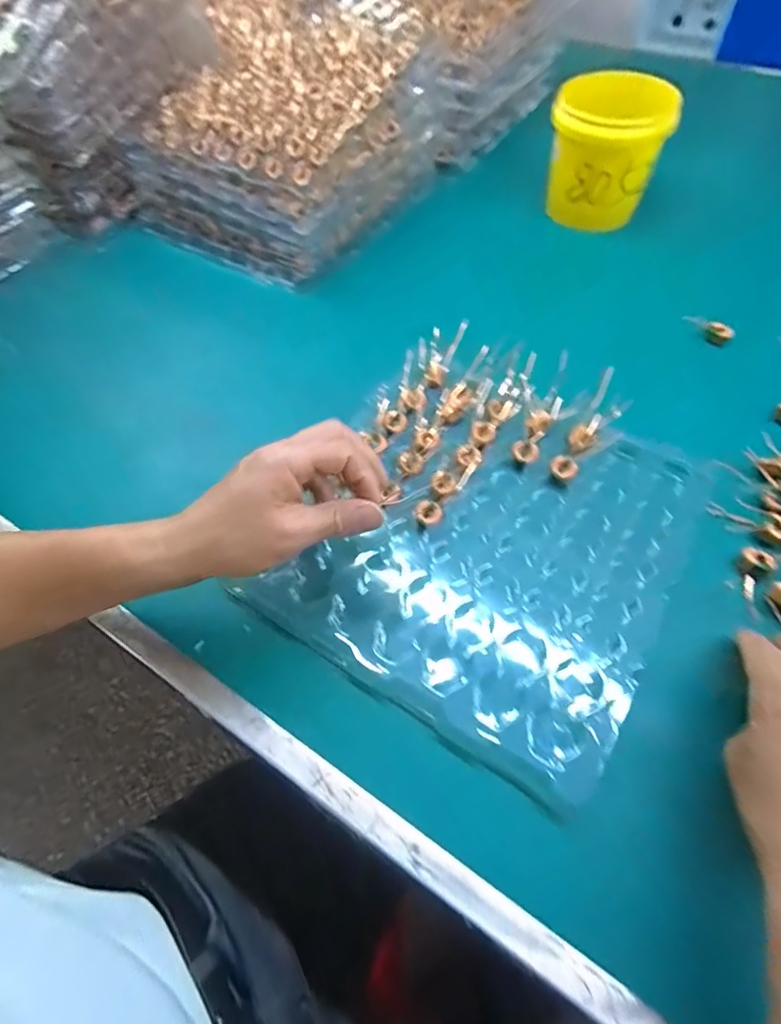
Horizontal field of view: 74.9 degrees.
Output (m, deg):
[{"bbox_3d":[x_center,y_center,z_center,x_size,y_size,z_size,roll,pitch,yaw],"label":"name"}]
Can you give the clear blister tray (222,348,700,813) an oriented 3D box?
[{"bbox_3d":[0.073,0.015,0.387,0.264,0.027,0.283,27,63,19],"label":"clear blister tray"}]

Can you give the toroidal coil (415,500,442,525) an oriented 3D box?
[{"bbox_3d":[0.030,0.000,0.396,0.020,0.006,0.019,-2,57,2],"label":"toroidal coil"}]

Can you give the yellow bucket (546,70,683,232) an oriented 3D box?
[{"bbox_3d":[0.242,-0.413,0.587,0.107,0.125,0.107,-2,57,2],"label":"yellow bucket"}]

